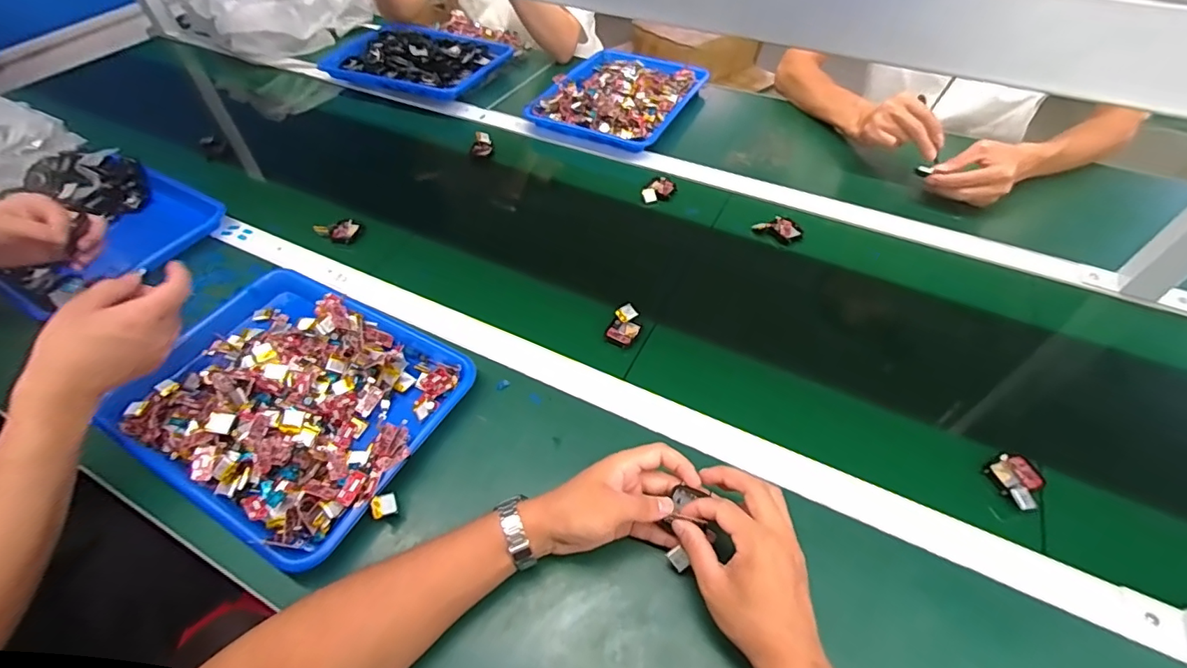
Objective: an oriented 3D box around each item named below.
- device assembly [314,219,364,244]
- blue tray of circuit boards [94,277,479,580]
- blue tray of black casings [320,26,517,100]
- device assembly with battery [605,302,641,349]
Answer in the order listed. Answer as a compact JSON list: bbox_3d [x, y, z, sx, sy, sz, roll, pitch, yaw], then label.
[{"bbox_3d":[-0.365,-0.146,0.732,0.062,0.024,0.029,-12,51,-9],"label":"device assembly"},{"bbox_3d":[-0.320,0.060,0.542,0.340,0.044,0.255,24,55,19],"label":"blue tray of circuit boards"},{"bbox_3d":[-0.386,-0.574,1.051,0.383,0.038,0.218,19,53,16],"label":"blue tray of black casings"},{"bbox_3d":[0.038,-0.011,0.611,0.036,0.019,0.055,19,53,16],"label":"device assembly with battery"}]

